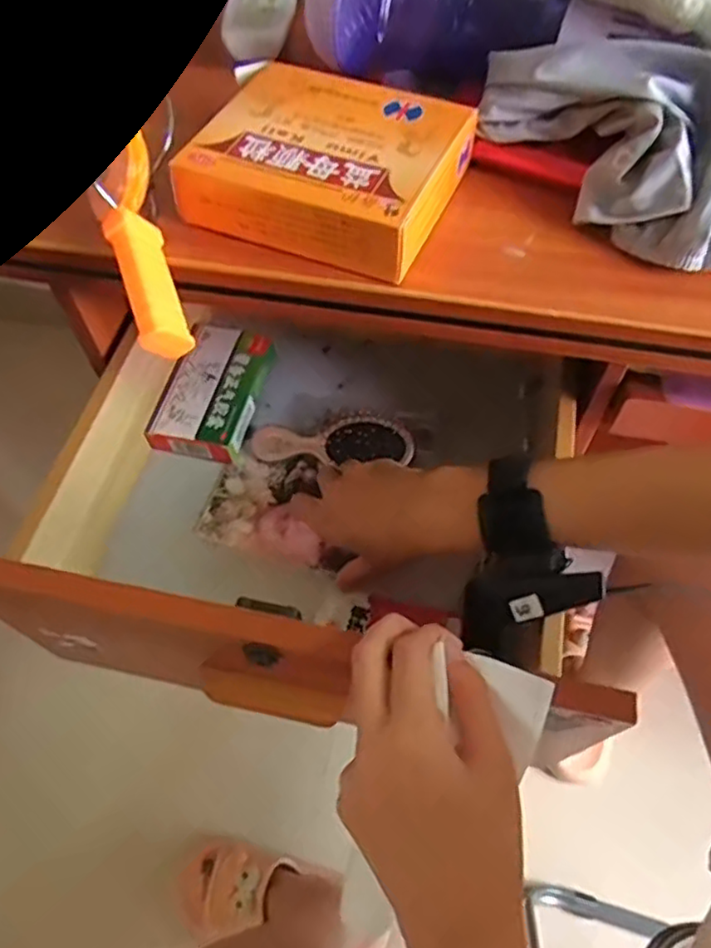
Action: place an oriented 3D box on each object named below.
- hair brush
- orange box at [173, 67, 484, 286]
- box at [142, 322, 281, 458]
[{"bbox_3d":[-0.020,-0.026,0.542,0.134,0.032,0.042,0,58,1],"label":"hair brush"},{"bbox_3d":[-0.015,-0.186,0.391,0.141,0.040,0.118,21,60,14],"label":"orange box"},{"bbox_3d":[-0.124,-0.076,0.573,0.079,0.027,0.127,13,59,9],"label":"box"}]

